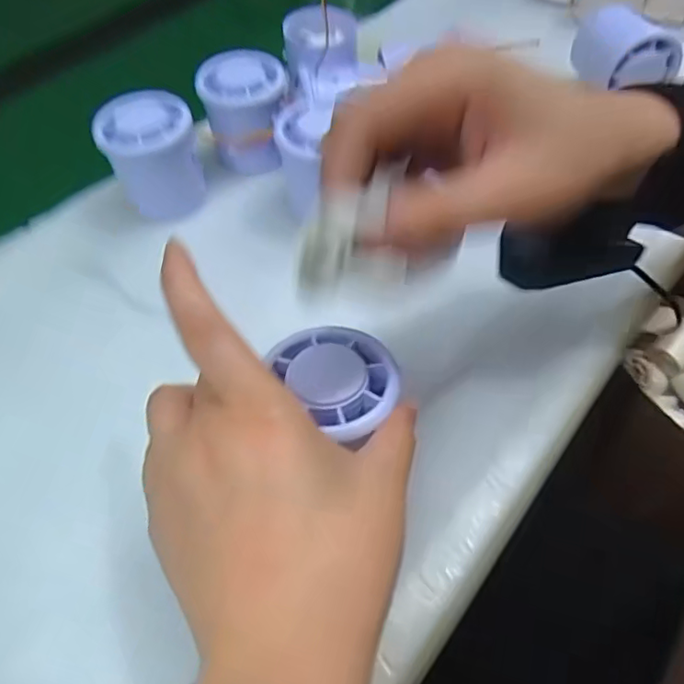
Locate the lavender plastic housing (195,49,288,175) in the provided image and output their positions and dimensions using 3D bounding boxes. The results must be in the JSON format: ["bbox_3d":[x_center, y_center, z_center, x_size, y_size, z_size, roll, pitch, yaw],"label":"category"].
[{"bbox_3d":[-0.062,-0.152,0.368,0.056,0.043,0.063,-9,53,-3],"label":"lavender plastic housing"}]

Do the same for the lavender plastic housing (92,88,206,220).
[{"bbox_3d":[-0.114,-0.112,0.349,0.053,0.060,0.053,-2,53,2],"label":"lavender plastic housing"}]

